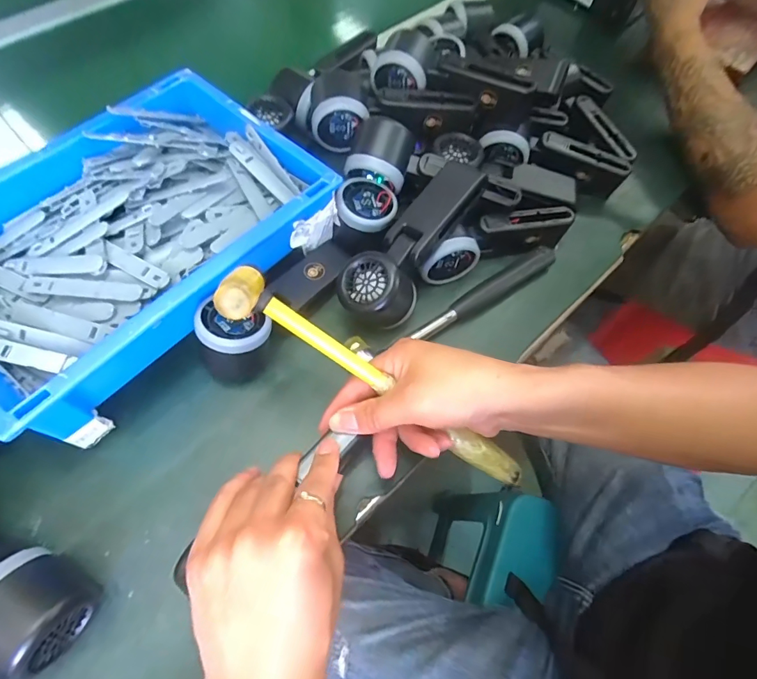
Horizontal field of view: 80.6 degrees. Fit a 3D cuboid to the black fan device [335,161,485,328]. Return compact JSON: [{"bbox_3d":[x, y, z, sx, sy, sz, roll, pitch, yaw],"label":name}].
[{"bbox_3d":[0.031,-0.086,0.402,0.059,0.057,0.169,35,87,14],"label":"black fan device"}]

